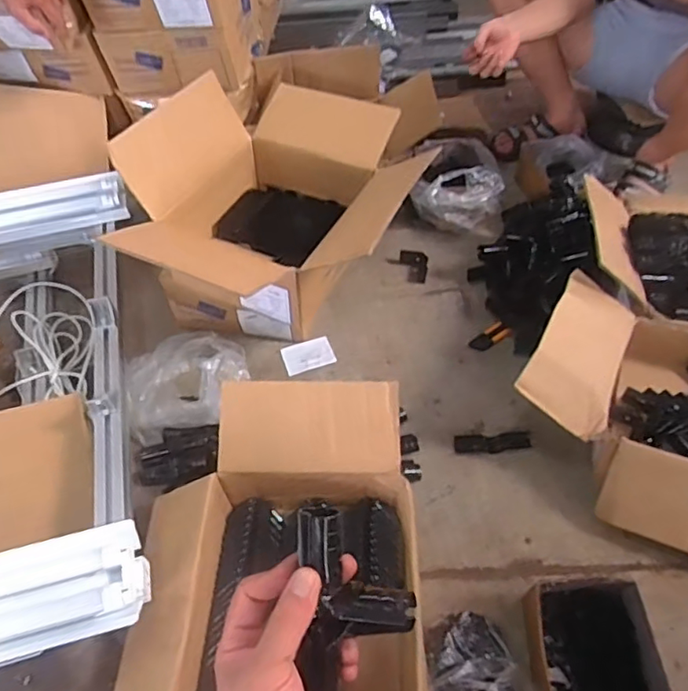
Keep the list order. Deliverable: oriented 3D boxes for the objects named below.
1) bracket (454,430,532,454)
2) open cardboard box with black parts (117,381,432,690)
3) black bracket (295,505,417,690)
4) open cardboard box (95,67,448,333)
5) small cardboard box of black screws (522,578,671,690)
[{"bbox_3d":[0.245,0.160,0.945,0.122,0.013,0.033,-3,54,0],"label":"bracket"},{"bbox_3d":[-0.090,0.321,0.747,0.379,0.183,0.520,-2,54,1],"label":"open cardboard box with black parts"},{"bbox_3d":[-0.013,0.171,0.380,0.085,0.043,0.097,-38,61,-23],"label":"black bracket"},{"bbox_3d":[-0.109,-0.222,1.048,0.438,0.326,0.563,15,55,15],"label":"open cardboard box"},{"bbox_3d":[0.312,0.406,0.722,0.138,0.097,0.185,-4,54,-1],"label":"small cardboard box of black screws"}]

